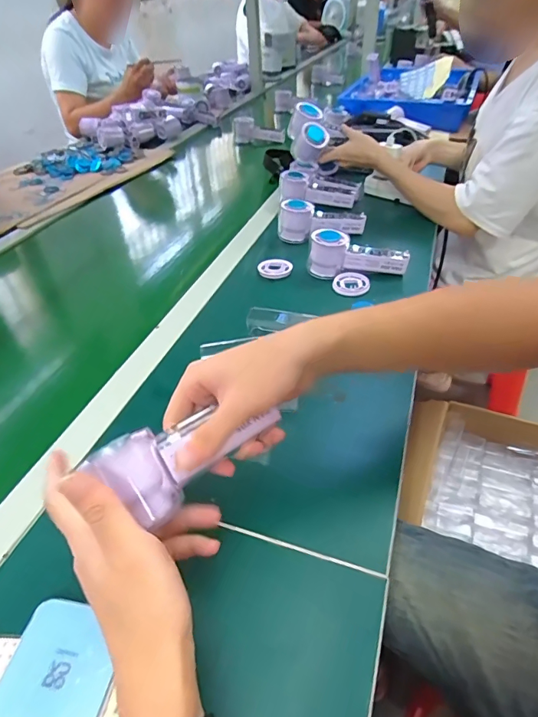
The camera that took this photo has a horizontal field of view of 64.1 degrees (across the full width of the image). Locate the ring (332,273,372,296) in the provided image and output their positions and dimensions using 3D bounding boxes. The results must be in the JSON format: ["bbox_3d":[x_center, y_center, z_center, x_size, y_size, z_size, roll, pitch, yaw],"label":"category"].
[{"bbox_3d":[0.122,-0.110,0.634,0.054,0.013,0.047,8,43,14],"label":"ring"}]

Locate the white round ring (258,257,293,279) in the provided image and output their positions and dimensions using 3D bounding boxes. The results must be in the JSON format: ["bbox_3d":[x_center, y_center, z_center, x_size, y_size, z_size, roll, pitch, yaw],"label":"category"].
[{"bbox_3d":[0.009,-0.145,0.678,0.053,0.007,0.047,-17,43,-14],"label":"white round ring"}]

